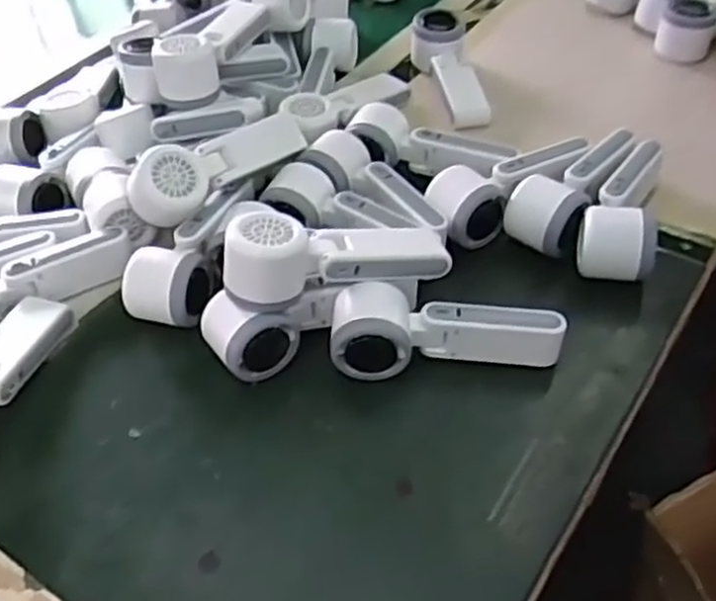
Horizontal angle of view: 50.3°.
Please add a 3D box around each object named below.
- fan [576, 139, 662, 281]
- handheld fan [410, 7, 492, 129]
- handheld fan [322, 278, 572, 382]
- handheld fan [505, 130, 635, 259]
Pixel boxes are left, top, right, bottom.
[{"bbox_3d":[0.222,-0.083,0.647,0.059,0.059,0.163,10,48,14],"label":"fan"},{"bbox_3d":[0.100,-0.242,0.816,0.060,0.056,0.167,-13,64,-8],"label":"handheld fan"},{"bbox_3d":[0.064,0.020,0.567,0.167,0.050,0.069,-7,46,-2],"label":"handheld fan"},{"bbox_3d":[0.186,-0.104,0.665,0.059,0.042,0.160,24,52,25],"label":"handheld fan"}]

